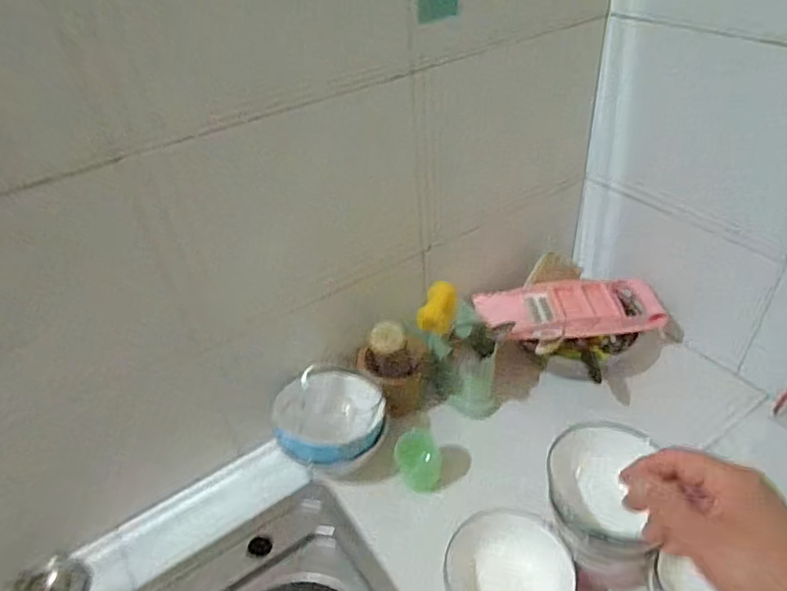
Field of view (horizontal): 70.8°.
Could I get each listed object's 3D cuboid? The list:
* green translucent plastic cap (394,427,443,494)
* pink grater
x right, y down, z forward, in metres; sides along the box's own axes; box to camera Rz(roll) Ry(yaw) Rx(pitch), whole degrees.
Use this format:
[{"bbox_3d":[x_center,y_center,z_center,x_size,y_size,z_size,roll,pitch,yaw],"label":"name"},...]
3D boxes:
[{"bbox_3d":[0.032,0.212,0.713,0.056,0.051,0.059,-4,38,3],"label":"green translucent plastic cap"},{"bbox_3d":[0.273,0.018,0.869,0.274,0.023,0.116,-3,38,4],"label":"pink grater"}]

